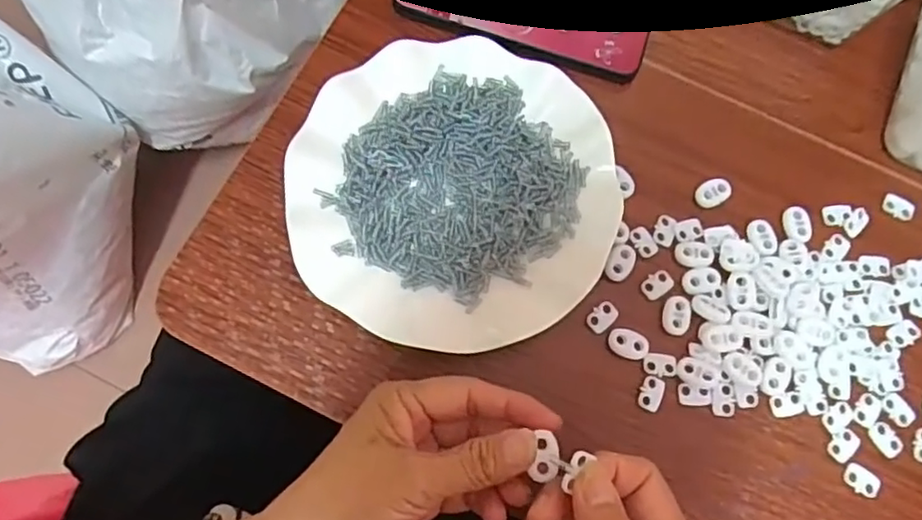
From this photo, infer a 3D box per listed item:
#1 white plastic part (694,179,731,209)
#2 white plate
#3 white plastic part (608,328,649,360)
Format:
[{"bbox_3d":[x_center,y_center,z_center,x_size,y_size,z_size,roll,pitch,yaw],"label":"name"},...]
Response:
[{"bbox_3d":[0.156,-0.041,0.387,0.022,0.008,0.016,-35,79,-11],"label":"white plastic part"},{"bbox_3d":[-0.003,-0.041,0.364,0.179,0.028,0.182,1,75,-2],"label":"white plate"},{"bbox_3d":[0.095,0.048,0.355,0.023,0.004,0.016,16,75,2],"label":"white plastic part"}]

